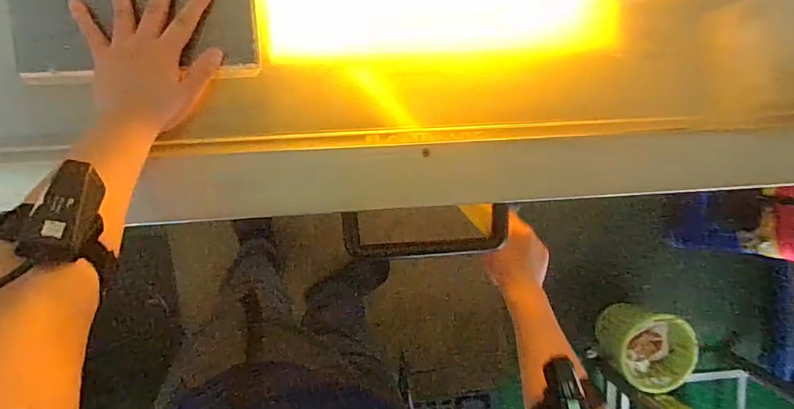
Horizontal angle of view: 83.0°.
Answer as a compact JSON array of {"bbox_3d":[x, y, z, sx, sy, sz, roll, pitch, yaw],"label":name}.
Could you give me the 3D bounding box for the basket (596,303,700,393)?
[{"bbox_3d":[0.886,0.499,1.619,0.246,0.247,0.265,-1,96,-5],"label":"basket"}]

